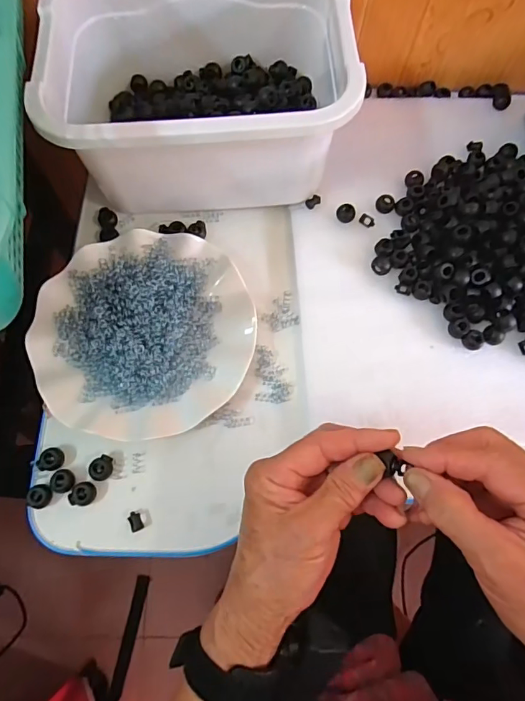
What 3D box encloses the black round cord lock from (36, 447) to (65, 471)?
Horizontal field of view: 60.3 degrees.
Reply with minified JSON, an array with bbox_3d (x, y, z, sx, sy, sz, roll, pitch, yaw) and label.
[{"bbox_3d":[-0.167,0.086,0.355,0.017,0.010,0.018,1,70,-2],"label":"black round cord lock"}]

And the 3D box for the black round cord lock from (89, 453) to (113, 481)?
[{"bbox_3d":[-0.127,0.092,0.355,0.017,0.008,0.019,10,70,1],"label":"black round cord lock"}]

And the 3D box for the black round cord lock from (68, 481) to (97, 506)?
[{"bbox_3d":[-0.139,0.110,0.348,0.018,0.009,0.017,-4,71,-4],"label":"black round cord lock"}]

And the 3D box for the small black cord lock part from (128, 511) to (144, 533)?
[{"bbox_3d":[-0.097,0.131,0.346,0.009,0.004,0.015,-24,73,-10],"label":"small black cord lock part"}]

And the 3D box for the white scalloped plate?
[{"bbox_3d":[-0.099,-0.019,0.379,0.179,0.026,0.177,1,70,-2],"label":"white scalloped plate"}]

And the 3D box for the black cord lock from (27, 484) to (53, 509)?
[{"bbox_3d":[-0.171,0.112,0.347,0.015,0.011,0.017,13,70,2],"label":"black cord lock"}]

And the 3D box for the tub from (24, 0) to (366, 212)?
[{"bbox_3d":[-0.056,-0.229,0.404,0.245,0.112,0.183,-9,71,-6],"label":"tub"}]

